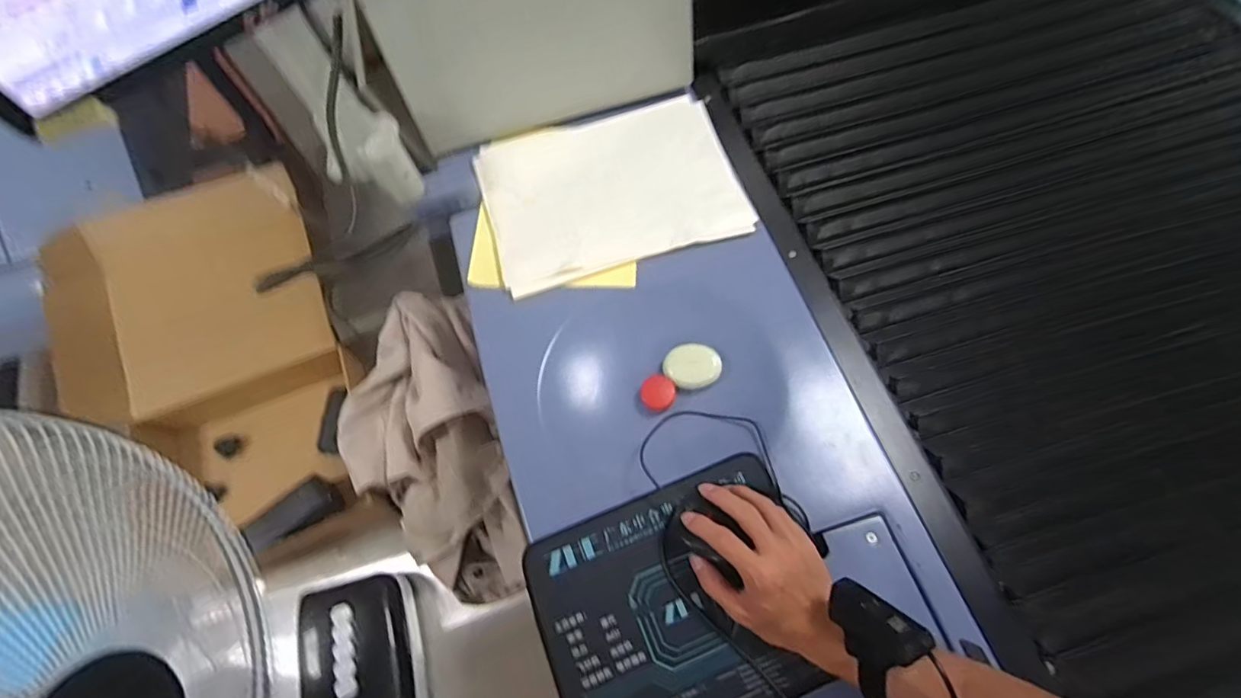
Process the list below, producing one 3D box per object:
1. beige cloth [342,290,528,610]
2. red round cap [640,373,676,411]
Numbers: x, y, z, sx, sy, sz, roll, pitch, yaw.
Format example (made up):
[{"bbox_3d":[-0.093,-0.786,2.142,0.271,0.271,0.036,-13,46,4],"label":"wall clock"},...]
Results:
[{"bbox_3d":[-0.277,0.127,0.780,0.191,0.148,0.436,-18,64,-4],"label":"beige cloth"},{"bbox_3d":[0.042,0.048,0.622,0.040,0.008,0.039,-2,64,4],"label":"red round cap"}]

